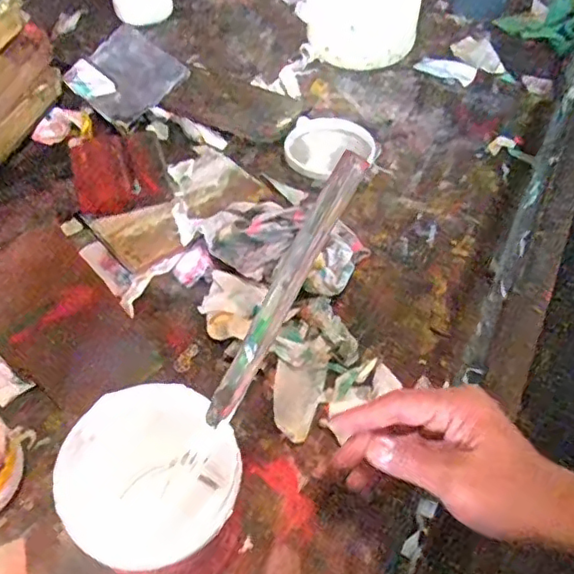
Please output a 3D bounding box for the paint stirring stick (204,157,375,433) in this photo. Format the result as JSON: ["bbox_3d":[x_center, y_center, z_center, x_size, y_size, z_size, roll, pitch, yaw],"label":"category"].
[{"bbox_3d":[-0.004,0.007,0.367,0.021,0.191,0.012,38,21,26],"label":"paint stirring stick"}]

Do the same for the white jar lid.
[{"bbox_3d":[0.055,-0.176,0.768,0.115,0.022,0.102,13,52,10],"label":"white jar lid"}]

